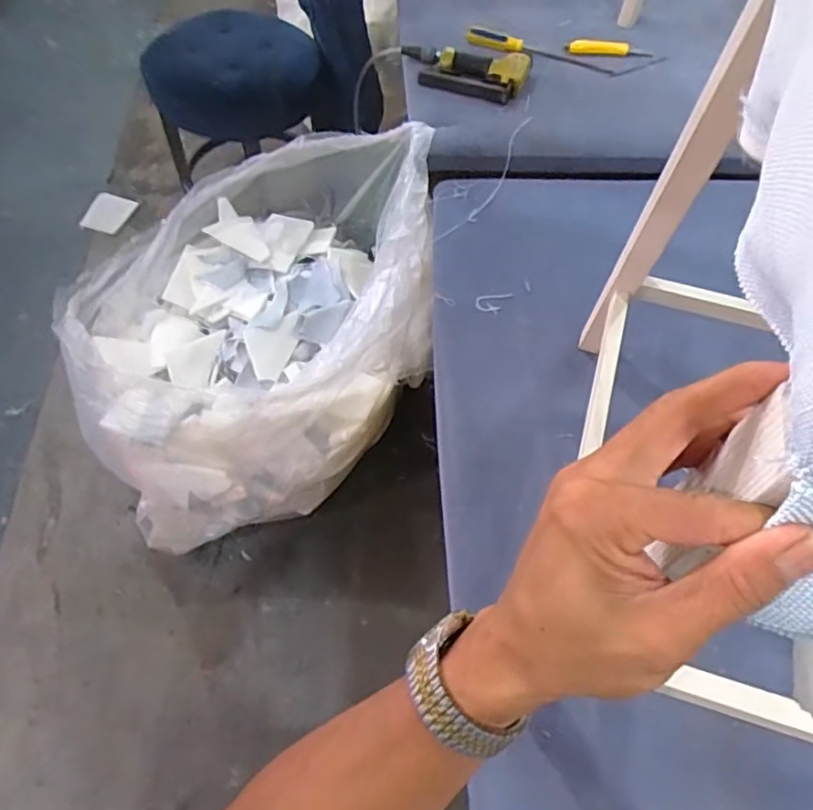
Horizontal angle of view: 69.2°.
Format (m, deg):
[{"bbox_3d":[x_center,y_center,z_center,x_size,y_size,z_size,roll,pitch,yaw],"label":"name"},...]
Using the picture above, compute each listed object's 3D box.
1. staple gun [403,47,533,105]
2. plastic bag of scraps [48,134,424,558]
[{"bbox_3d":[0.112,-0.641,1.143,0.243,0.044,0.119,11,59,4],"label":"staple gun"},{"bbox_3d":[-0.353,-0.194,1.324,0.775,0.633,0.702,-15,61,-12],"label":"plastic bag of scraps"}]

